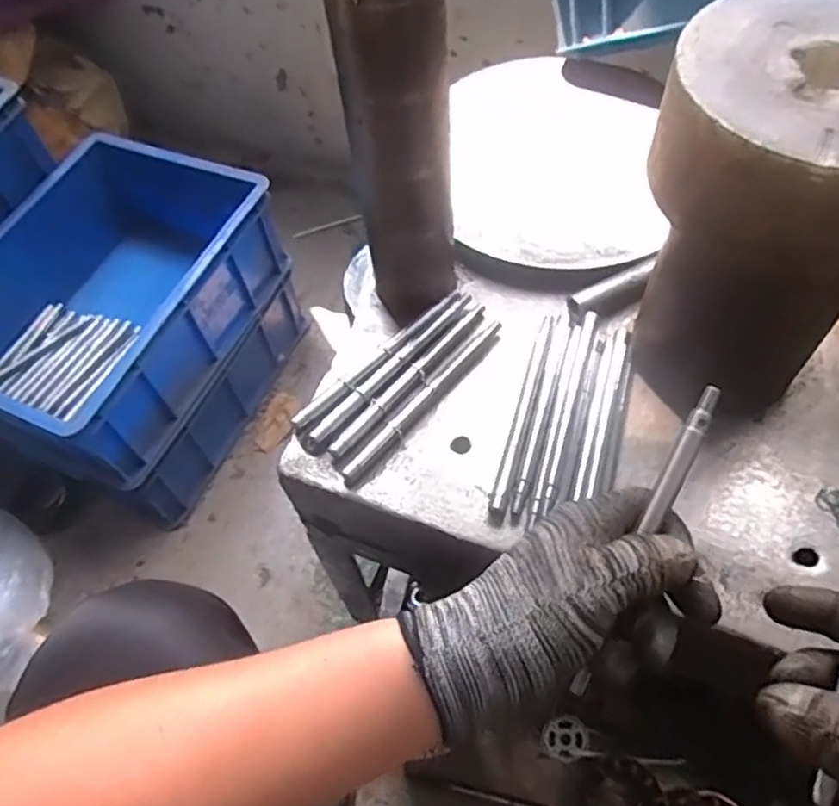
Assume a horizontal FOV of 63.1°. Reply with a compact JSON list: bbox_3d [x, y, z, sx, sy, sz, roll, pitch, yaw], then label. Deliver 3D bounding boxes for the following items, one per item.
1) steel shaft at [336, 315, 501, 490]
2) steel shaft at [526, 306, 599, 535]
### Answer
[{"bbox_3d":[0.004,-0.003,0.494,0.013,0.008,0.164,36,68,23],"label":"steel shaft"},{"bbox_3d":[0.099,0.006,0.466,0.010,0.011,0.166,15,61,13],"label":"steel shaft"}]

